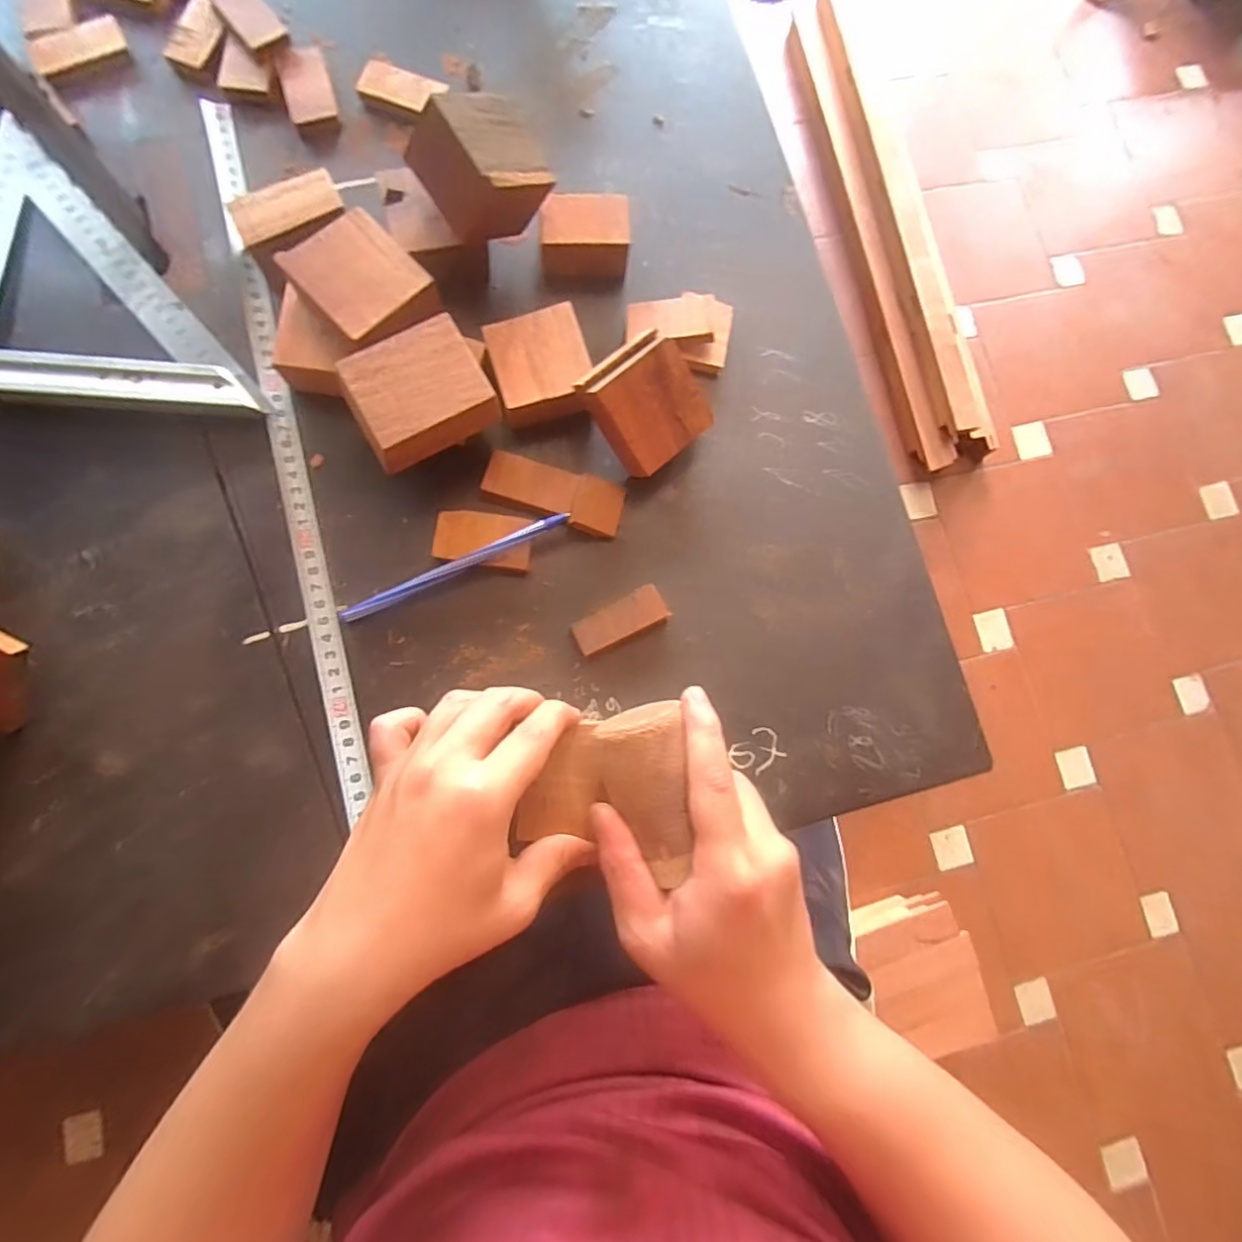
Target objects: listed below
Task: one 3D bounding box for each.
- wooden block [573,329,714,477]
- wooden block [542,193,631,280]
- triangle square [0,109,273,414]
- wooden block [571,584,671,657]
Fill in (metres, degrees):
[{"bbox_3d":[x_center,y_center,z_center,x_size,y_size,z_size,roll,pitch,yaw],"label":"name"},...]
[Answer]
[{"bbox_3d":[0.013,-0.123,0.348,0.061,0.022,0.063,-39,115,-8],"label":"wooden block"},{"bbox_3d":[-0.023,-0.239,0.381,0.053,0.031,0.040,-4,82,-6],"label":"wooden block"},{"bbox_3d":[-0.333,-0.176,0.352,0.124,0.015,0.239,-43,87,-10],"label":"triangle square"},{"bbox_3d":[0.000,0.000,0.353,0.055,0.011,0.022,-27,85,-8],"label":"wooden block"}]

